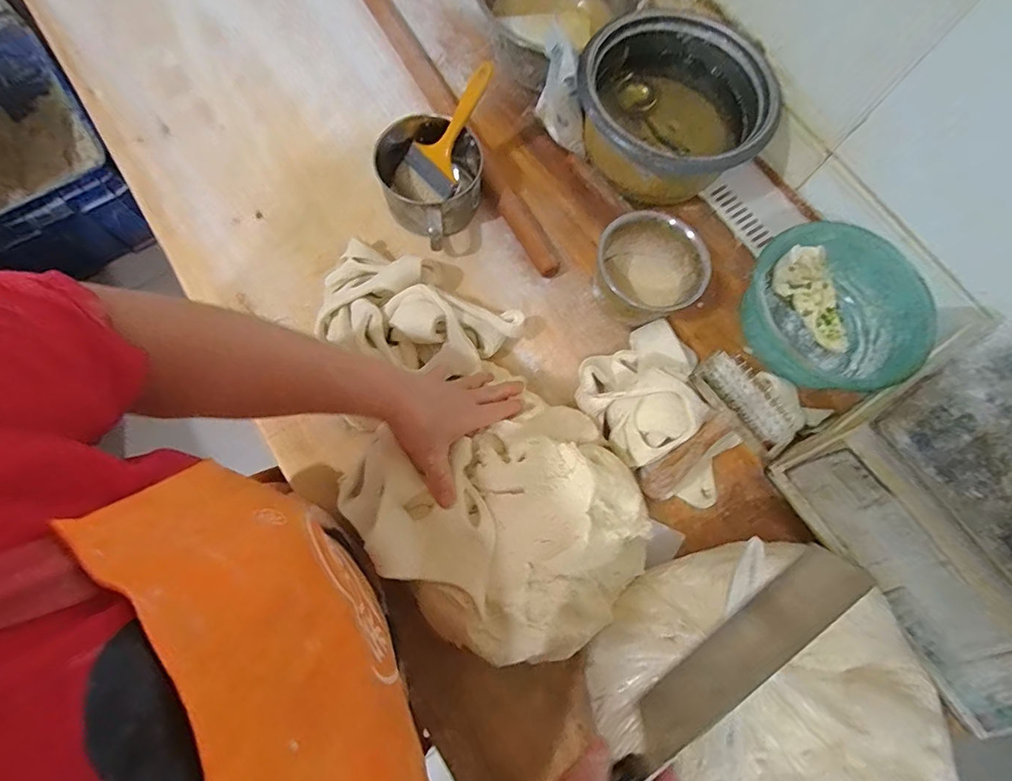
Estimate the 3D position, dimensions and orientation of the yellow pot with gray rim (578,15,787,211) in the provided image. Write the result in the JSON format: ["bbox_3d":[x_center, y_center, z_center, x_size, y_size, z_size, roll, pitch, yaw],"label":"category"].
[{"bbox_3d":[0.216,-0.363,0.612,0.234,0.098,0.231,1,75,-3],"label":"yellow pot with gray rim"}]

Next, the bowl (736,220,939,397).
[{"bbox_3d":[0.397,-0.095,0.580,0.192,0.086,0.201,1,75,-3],"label":"bowl"}]

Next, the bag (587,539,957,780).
[{"bbox_3d":[0.257,0.365,0.408,0.312,0.097,0.425,-7,75,-5],"label":"bag"}]

